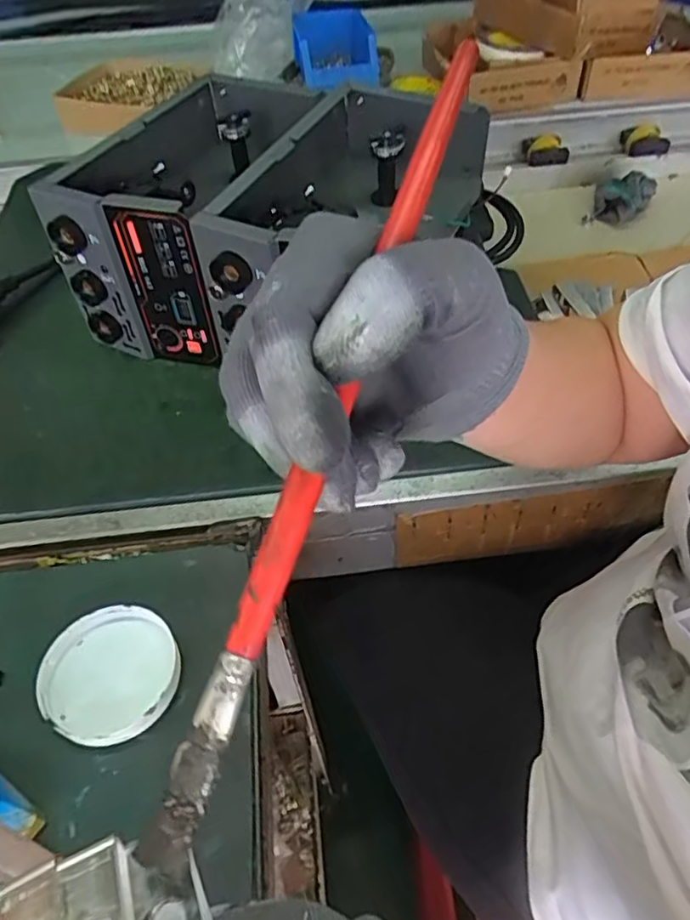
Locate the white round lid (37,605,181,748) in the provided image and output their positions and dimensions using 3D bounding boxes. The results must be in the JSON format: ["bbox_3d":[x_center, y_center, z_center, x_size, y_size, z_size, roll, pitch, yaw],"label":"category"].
[{"bbox_3d":[-0.152,0.139,0.413,0.084,0.017,0.084,-1,51,2],"label":"white round lid"}]

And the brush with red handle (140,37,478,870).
[{"bbox_3d":[-0.001,-0.023,0.189,0.011,0.005,0.262,16,74,15],"label":"brush with red handle"}]

